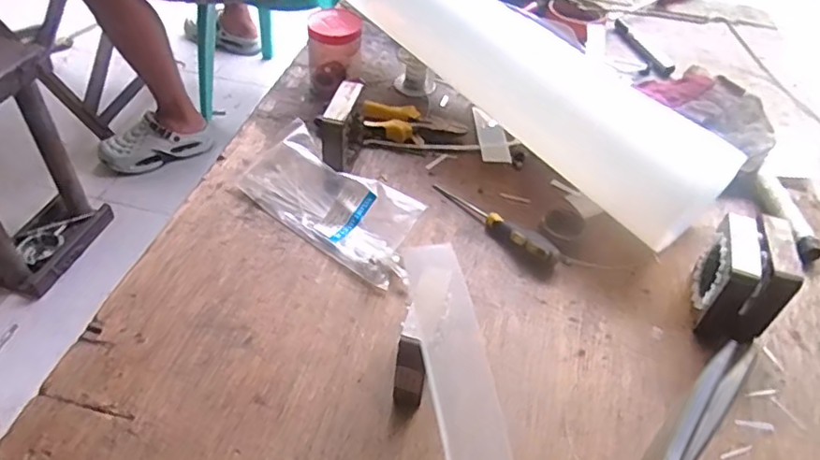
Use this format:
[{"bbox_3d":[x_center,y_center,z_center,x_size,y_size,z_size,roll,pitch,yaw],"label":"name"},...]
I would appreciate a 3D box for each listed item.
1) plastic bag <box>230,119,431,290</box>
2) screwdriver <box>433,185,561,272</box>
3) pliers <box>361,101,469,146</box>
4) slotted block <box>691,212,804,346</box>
[{"bbox_3d":[-0.070,-0.029,0.538,0.186,0.036,0.075,33,52,25],"label":"plastic bag"},{"bbox_3d":[0.078,-0.009,0.549,0.020,0.019,0.140,-32,56,-31],"label":"screwdriver"},{"bbox_3d":[0.006,-0.118,0.633,0.106,0.034,0.044,6,45,1],"label":"pliers"},{"bbox_3d":[0.261,0.041,0.480,0.055,0.078,0.077,12,45,7],"label":"slotted block"}]

